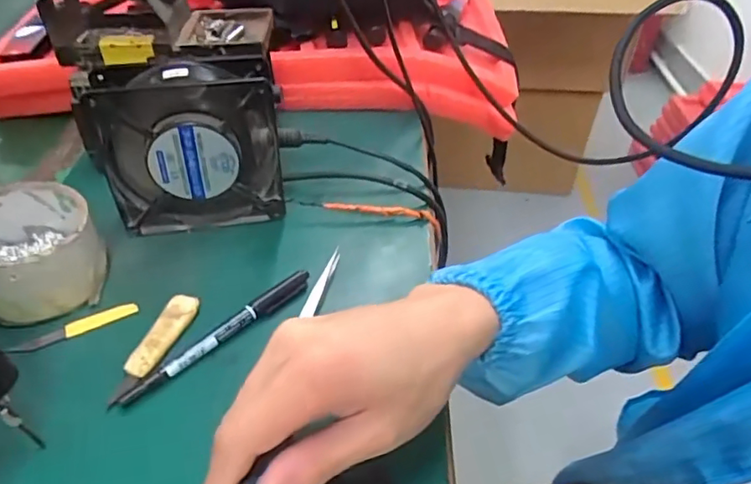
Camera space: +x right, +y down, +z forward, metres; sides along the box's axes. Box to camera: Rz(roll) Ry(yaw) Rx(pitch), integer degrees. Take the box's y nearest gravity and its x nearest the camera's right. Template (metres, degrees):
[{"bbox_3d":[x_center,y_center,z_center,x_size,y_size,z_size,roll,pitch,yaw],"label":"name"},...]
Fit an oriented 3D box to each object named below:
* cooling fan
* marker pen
[{"bbox_3d":[-0.136,-0.067,0.409,0.128,0.119,0.040,-8,43,-10],"label":"cooling fan"},{"bbox_3d":[-0.095,0.057,0.355,0.012,0.011,0.138,33,51,30],"label":"marker pen"}]

